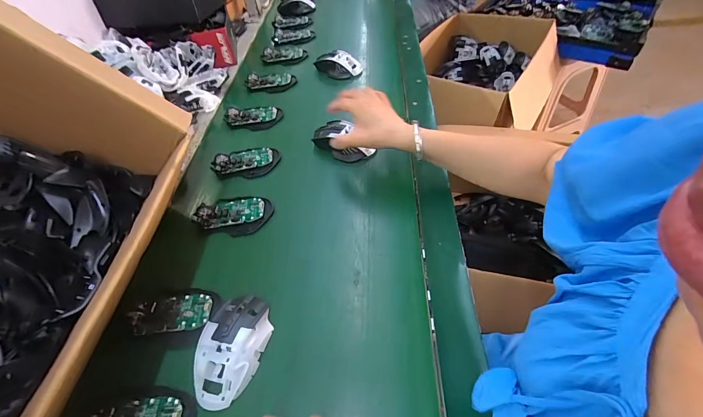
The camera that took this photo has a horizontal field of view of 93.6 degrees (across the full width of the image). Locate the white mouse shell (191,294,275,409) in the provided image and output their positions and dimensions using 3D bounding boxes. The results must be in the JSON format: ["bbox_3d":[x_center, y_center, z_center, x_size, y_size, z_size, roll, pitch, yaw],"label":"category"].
[{"bbox_3d":[-0.132,0.151,0.364,0.065,0.033,0.115,5,50,9],"label":"white mouse shell"}]

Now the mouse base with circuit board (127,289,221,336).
[{"bbox_3d":[-0.217,0.123,0.407,0.100,0.015,0.055,-5,50,1],"label":"mouse base with circuit board"}]

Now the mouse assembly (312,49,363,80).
[{"bbox_3d":[-0.033,-0.332,0.765,0.114,0.042,0.060,11,52,16],"label":"mouse assembly"}]

